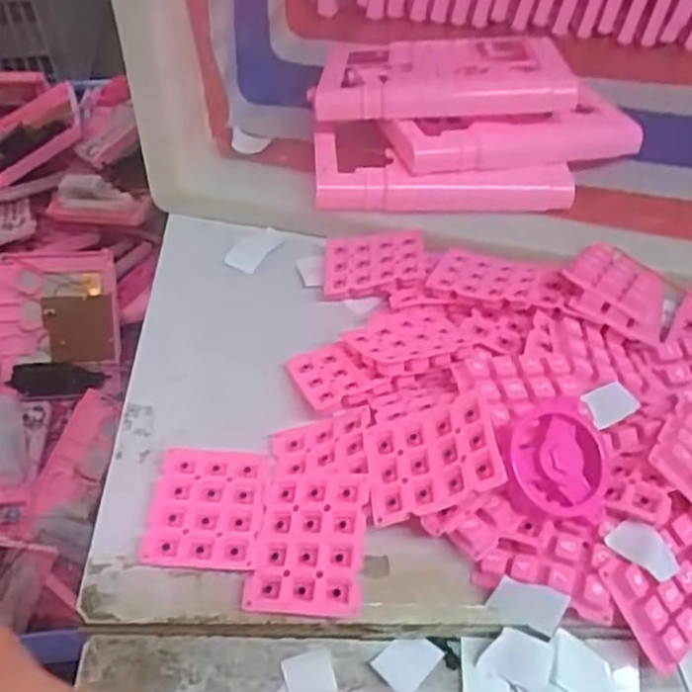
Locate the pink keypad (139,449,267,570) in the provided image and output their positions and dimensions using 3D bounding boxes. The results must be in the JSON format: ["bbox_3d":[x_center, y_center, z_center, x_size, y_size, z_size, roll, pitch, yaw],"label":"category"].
[{"bbox_3d":[-0.064,0.074,0.330,0.052,0.005,0.056,4,50,2],"label":"pink keypad"}]

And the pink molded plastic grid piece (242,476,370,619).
[{"bbox_3d":[-0.016,0.084,0.311,0.048,0.005,0.059,-4,58,18],"label":"pink molded plastic grid piece"}]

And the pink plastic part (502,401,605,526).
[{"bbox_3d":[0.091,0.048,0.313,0.044,0.016,0.052,5,69,-1],"label":"pink plastic part"}]

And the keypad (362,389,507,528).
[{"bbox_3d":[0.037,0.048,0.313,0.057,0.005,0.050,-22,44,18],"label":"keypad"}]

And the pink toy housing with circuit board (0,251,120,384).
[{"bbox_3d":[-0.328,-0.041,0.811,0.135,0.023,0.131,-7,88,-7],"label":"pink toy housing with circuit board"}]

